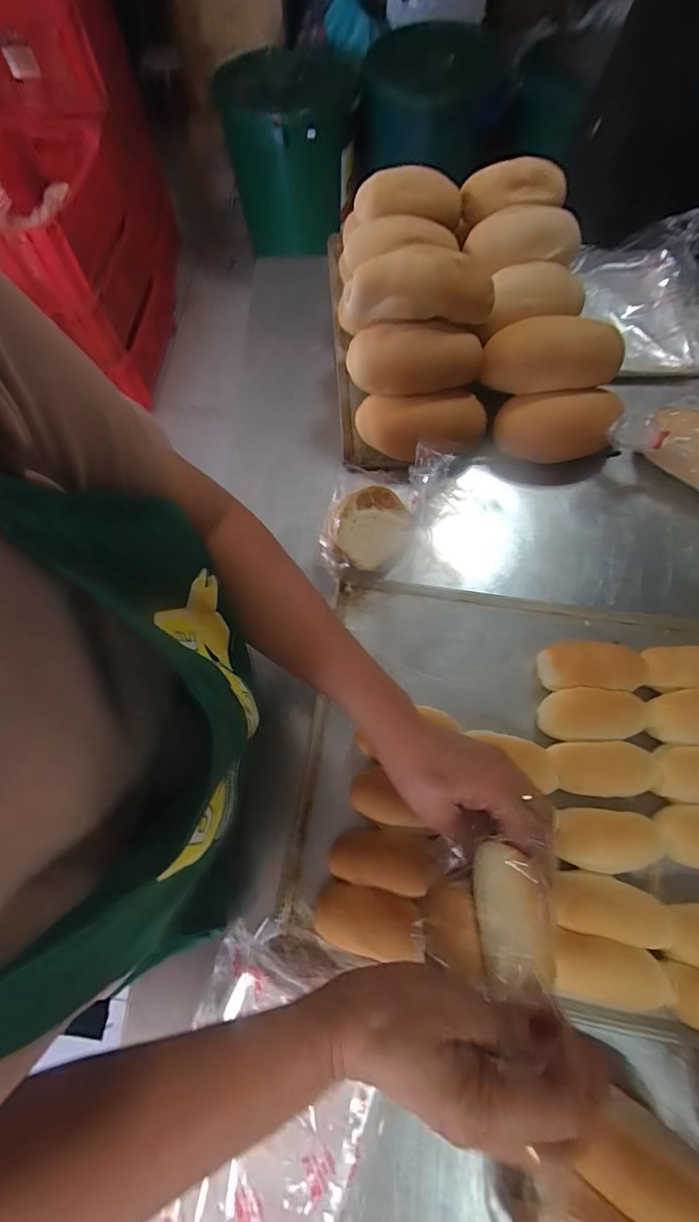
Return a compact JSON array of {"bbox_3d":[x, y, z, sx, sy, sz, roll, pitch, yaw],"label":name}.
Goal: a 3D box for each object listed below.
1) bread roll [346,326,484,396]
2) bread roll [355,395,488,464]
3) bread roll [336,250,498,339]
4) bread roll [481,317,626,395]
[{"bbox_3d":[0.068,-0.263,0.470,0.141,0.051,0.050,-1,67,1],"label":"bread roll"},{"bbox_3d":[0.079,-0.200,0.495,0.141,0.048,0.064,4,67,3],"label":"bread roll"},{"bbox_3d":[0.069,-0.325,0.455,0.151,0.050,0.057,-2,67,0],"label":"bread roll"},{"bbox_3d":[0.218,-0.272,0.495,0.141,0.071,0.052,4,67,3],"label":"bread roll"}]

